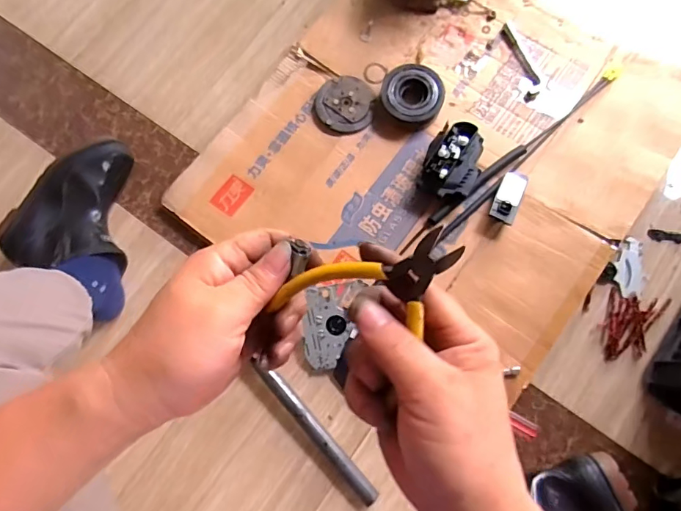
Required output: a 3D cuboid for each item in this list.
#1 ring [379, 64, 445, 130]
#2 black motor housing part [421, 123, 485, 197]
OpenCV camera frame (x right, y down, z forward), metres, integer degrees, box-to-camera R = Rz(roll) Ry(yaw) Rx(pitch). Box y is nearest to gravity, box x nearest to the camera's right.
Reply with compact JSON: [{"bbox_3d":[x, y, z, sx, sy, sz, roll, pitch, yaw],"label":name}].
[{"bbox_3d":[0.122,-0.272,0.795,0.103,0.040,0.094,0,77,1],"label":"ring"},{"bbox_3d":[0.178,-0.146,0.745,0.090,0.064,0.115,11,77,4],"label":"black motor housing part"}]

